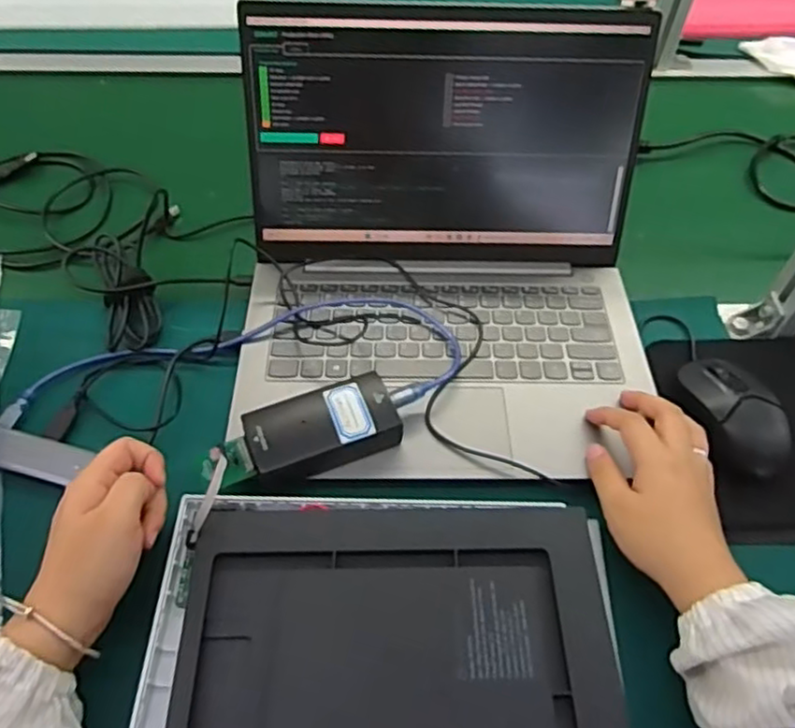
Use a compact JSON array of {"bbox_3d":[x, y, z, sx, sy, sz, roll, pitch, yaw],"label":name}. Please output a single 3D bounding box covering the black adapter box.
[{"bbox_3d":[-0.053,0.046,0.480,0.104,0.031,0.050,-19,56,-16],"label":"black adapter box"}]

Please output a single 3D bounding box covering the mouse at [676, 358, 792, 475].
[{"bbox_3d":[0.255,0.035,0.508,0.056,0.034,0.097,-8,54,-9],"label":"mouse"}]

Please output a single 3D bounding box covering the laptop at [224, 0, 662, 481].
[{"bbox_3d":[0.040,-0.100,0.504,0.319,0.179,0.318,1,53,-2],"label":"laptop"}]

